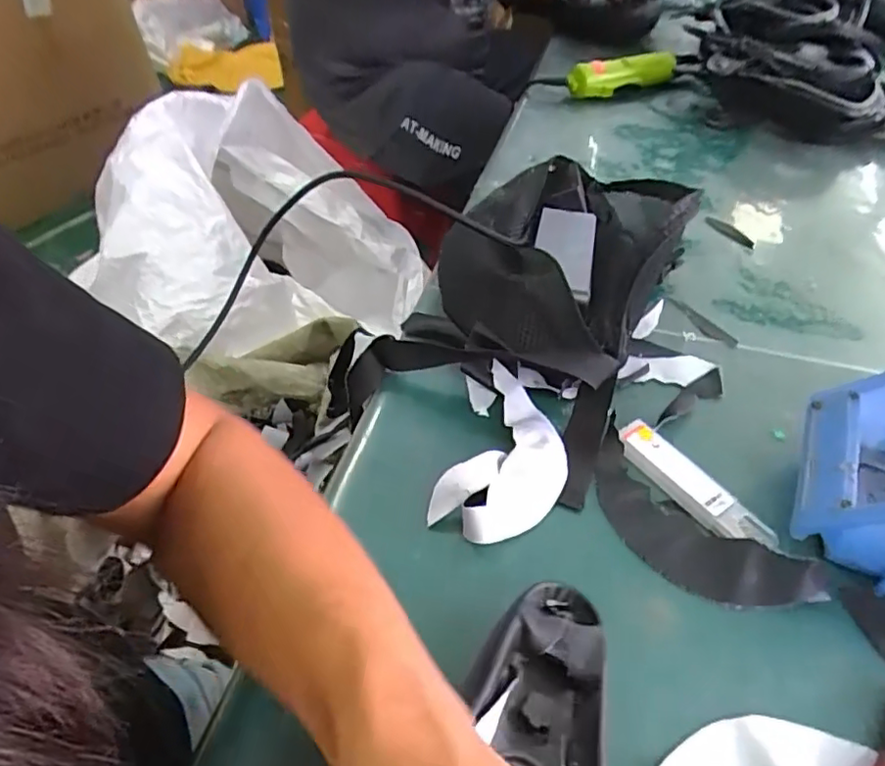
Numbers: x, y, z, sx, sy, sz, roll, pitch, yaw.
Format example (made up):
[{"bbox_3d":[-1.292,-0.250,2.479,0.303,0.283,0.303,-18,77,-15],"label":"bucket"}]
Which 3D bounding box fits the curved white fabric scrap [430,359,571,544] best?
[{"bbox_3d":[0.045,0.045,0.384,0.068,0.024,0.127,18,47,15],"label":"curved white fabric scrap"}]

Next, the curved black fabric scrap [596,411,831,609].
[{"bbox_3d":[0.142,0.083,0.359,0.067,0.010,0.147,-28,53,-26],"label":"curved black fabric scrap"}]

